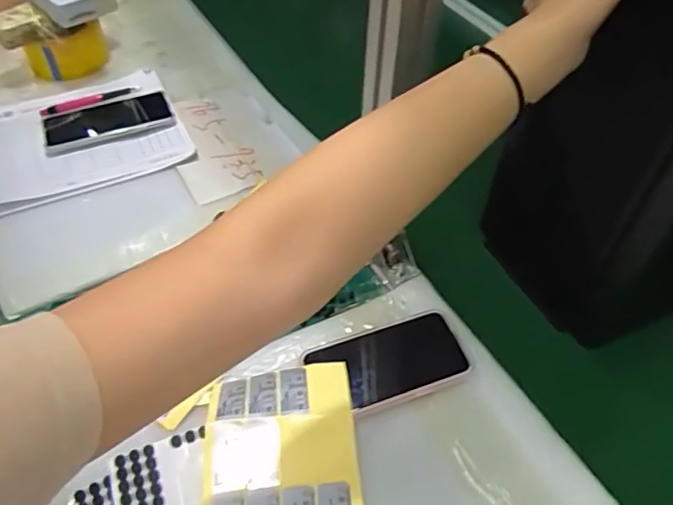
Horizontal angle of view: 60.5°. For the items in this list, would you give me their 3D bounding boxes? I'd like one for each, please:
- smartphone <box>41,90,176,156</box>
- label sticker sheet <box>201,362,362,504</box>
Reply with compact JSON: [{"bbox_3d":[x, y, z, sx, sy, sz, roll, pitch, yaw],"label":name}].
[{"bbox_3d":[-0.300,-0.174,0.758,0.161,0.012,0.081,-17,51,-16],"label":"smartphone"},{"bbox_3d":[-0.043,0.175,0.448,0.118,0.042,0.196,-3,49,-5],"label":"label sticker sheet"}]

